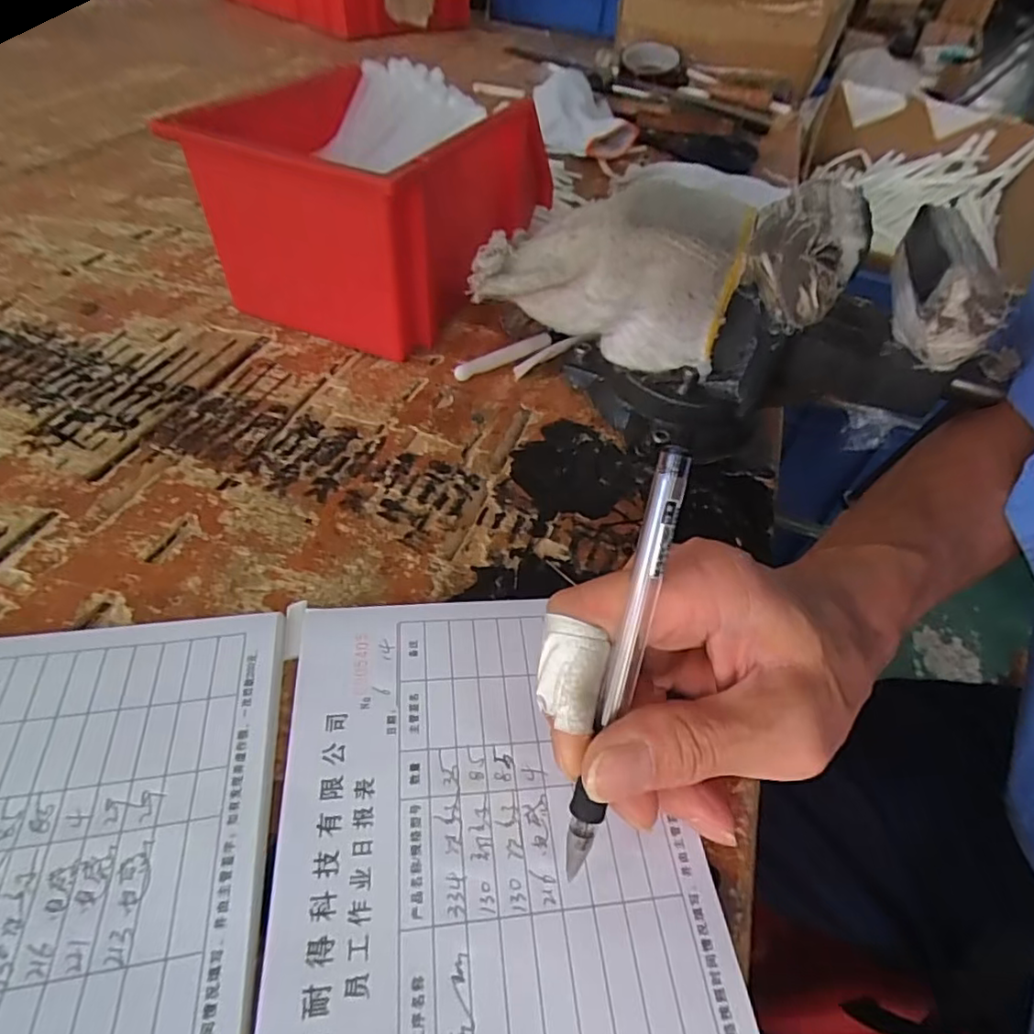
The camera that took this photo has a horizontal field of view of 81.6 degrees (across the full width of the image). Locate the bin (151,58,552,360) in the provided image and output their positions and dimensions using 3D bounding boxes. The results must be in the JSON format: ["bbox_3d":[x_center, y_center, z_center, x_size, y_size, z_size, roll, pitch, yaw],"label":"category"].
[{"bbox_3d":[-0.097,-0.233,0.431,0.169,0.115,0.234,19,48,12],"label":"bin"}]

